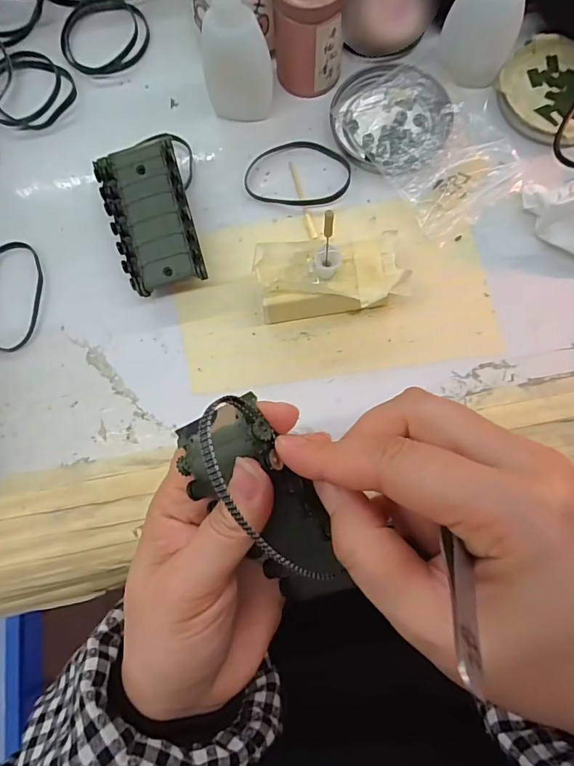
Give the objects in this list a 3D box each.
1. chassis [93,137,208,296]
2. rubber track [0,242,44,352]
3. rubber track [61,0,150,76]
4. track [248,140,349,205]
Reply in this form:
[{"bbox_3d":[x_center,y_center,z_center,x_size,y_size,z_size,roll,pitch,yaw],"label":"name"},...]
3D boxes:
[{"bbox_3d":[-0.083,-0.100,0.289,0.051,0.034,0.087,-16,78,-1],"label":"chassis"},{"bbox_3d":[-0.178,-0.057,0.297,0.038,0.004,0.073,-1,78,3],"label":"rubber track"},{"bbox_3d":[-0.133,-0.256,0.337,0.062,0.007,0.065,-1,78,3],"label":"rubber track"},{"bbox_3d":[0.007,-0.142,0.309,0.070,0.004,0.048,6,79,4],"label":"track"}]

